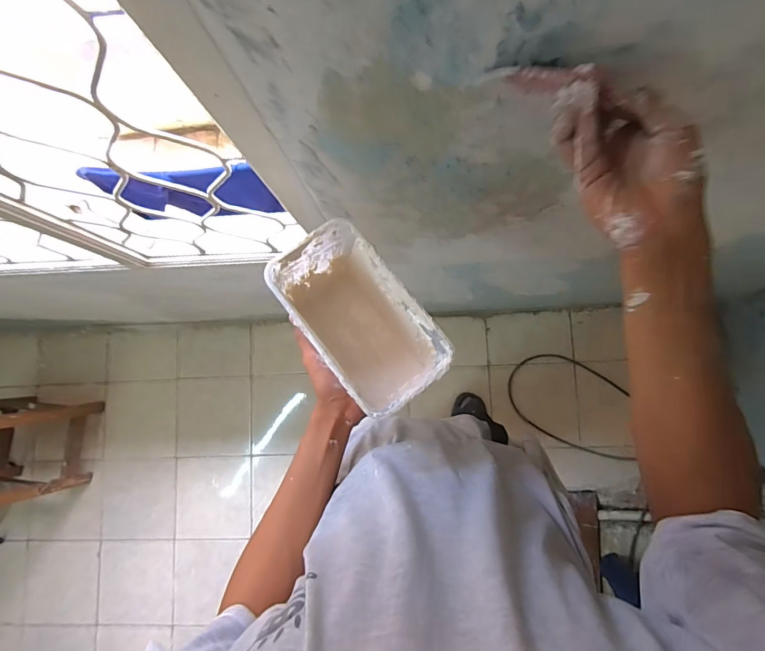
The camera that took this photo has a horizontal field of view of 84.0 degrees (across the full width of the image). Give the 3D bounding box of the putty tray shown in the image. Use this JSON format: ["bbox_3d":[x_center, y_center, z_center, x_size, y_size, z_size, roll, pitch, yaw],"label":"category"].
[{"bbox_3d":[-0.022,0.000,0.500,0.110,0.156,0.195,-38,81,-3],"label":"putty tray"}]

